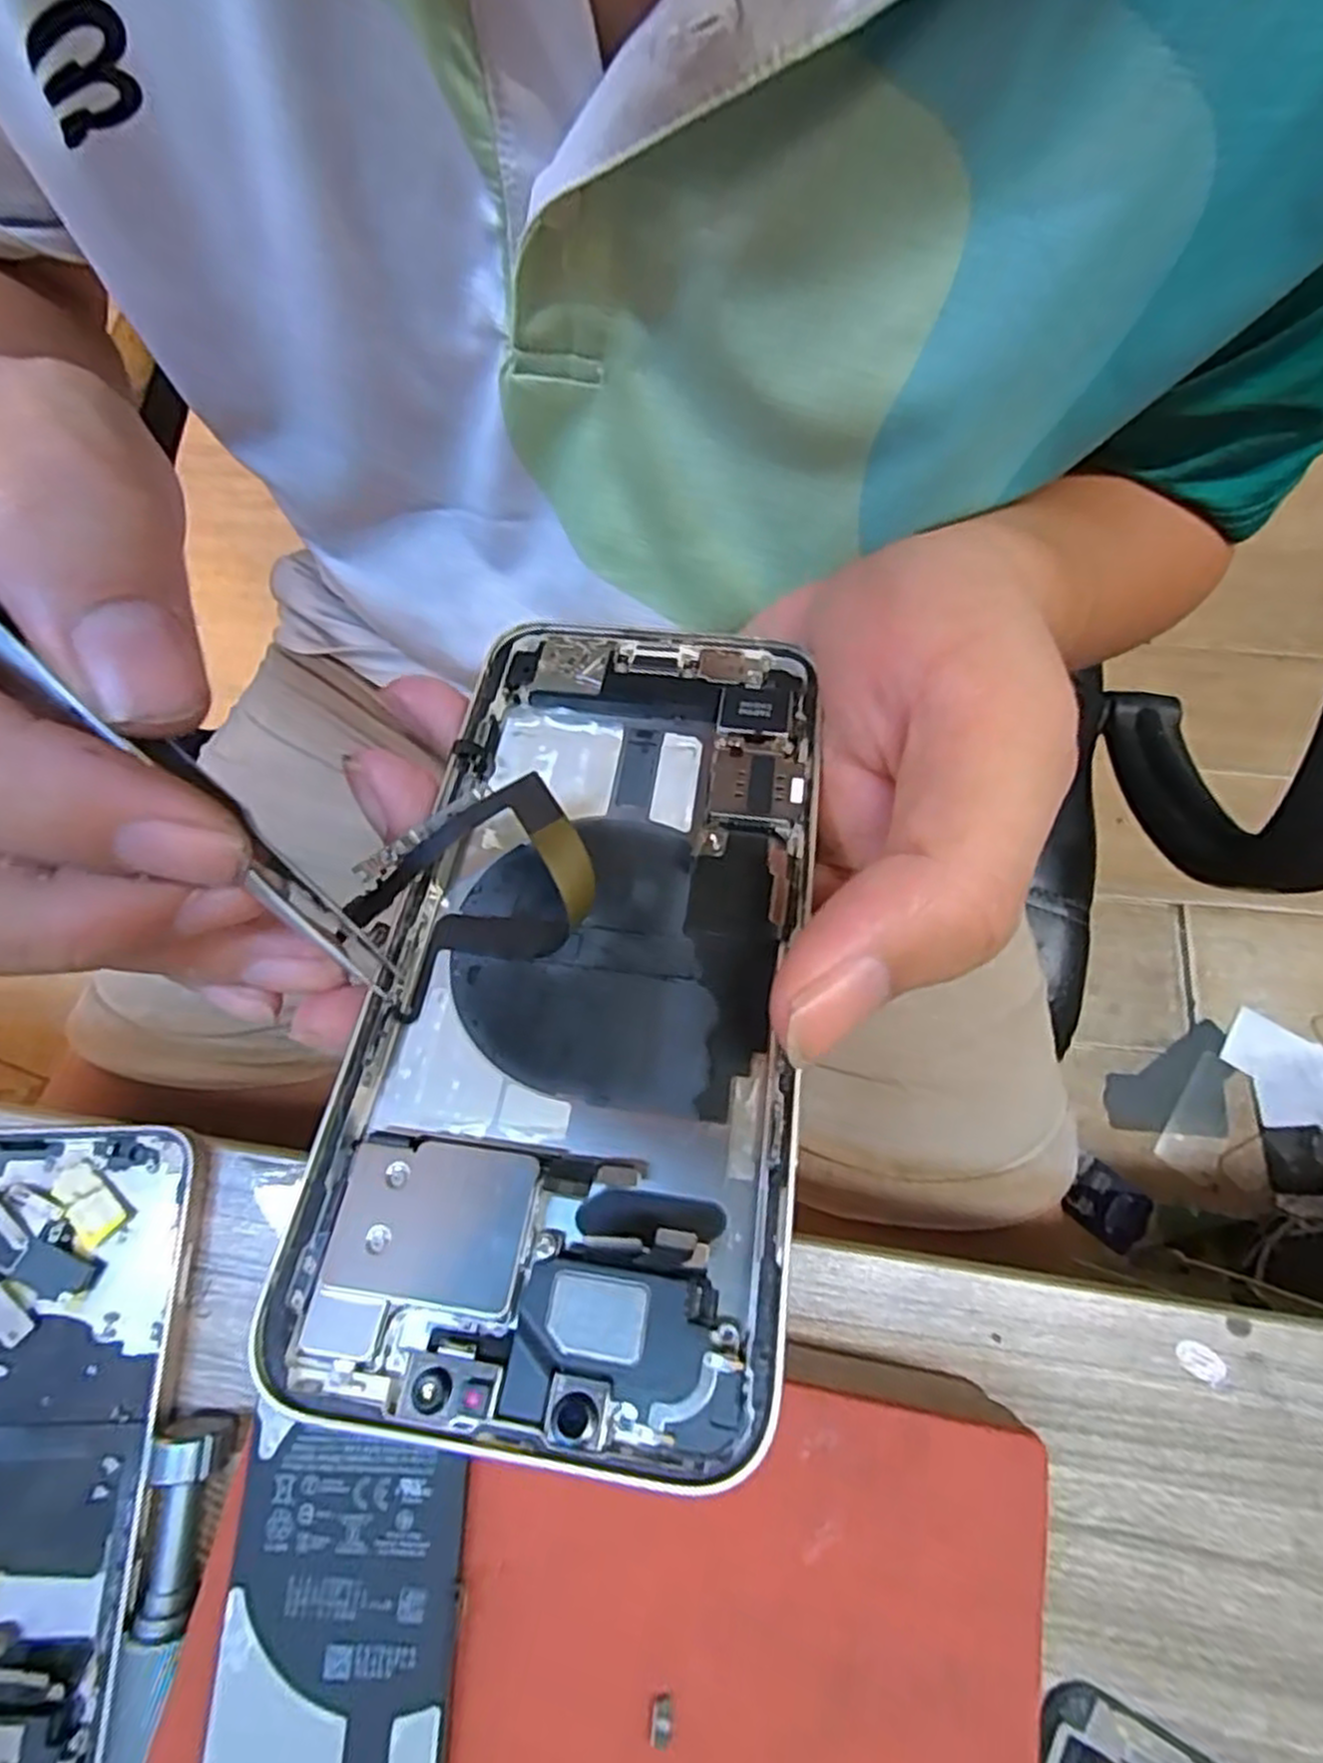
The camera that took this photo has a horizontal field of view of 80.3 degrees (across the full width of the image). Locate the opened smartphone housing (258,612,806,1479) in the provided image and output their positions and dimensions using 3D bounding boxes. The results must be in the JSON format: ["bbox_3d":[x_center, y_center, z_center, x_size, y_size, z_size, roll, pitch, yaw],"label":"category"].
[{"bbox_3d":[-0.013,0.010,0.134,0.072,0.014,0.142,7,60,5],"label":"opened smartphone housing"}]

